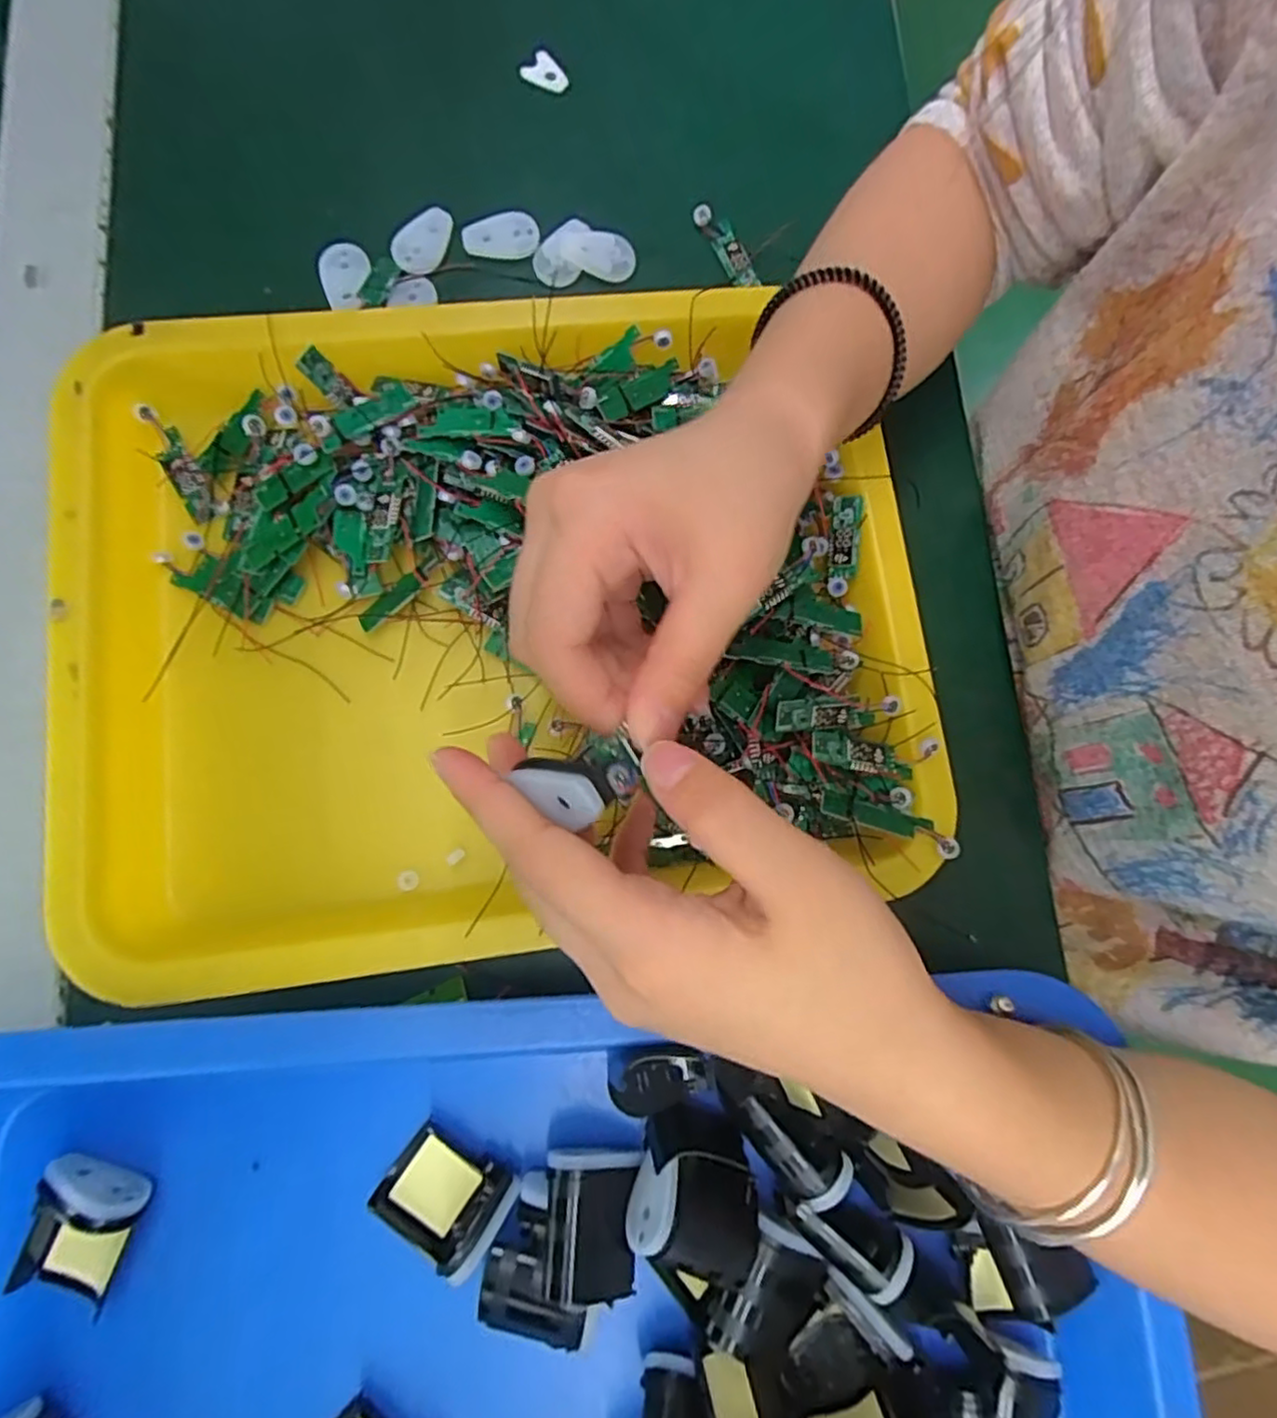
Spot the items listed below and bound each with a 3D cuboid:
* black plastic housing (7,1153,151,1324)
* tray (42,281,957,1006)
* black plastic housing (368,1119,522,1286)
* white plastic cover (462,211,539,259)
[{"bbox_3d":[-0.193,0.181,0.228,0.038,0.020,0.047,20,79,0],"label":"black plastic housing"},{"bbox_3d":[-0.056,-0.041,0.273,0.324,0.039,0.256,-8,80,-3],"label":"tray"},{"bbox_3d":[-0.070,0.174,0.238,0.043,0.021,0.035,32,79,3],"label":"black plastic housing"},{"bbox_3d":[-0.066,-0.227,0.321,0.036,0.007,0.017,-5,80,-5],"label":"white plastic cover"}]

